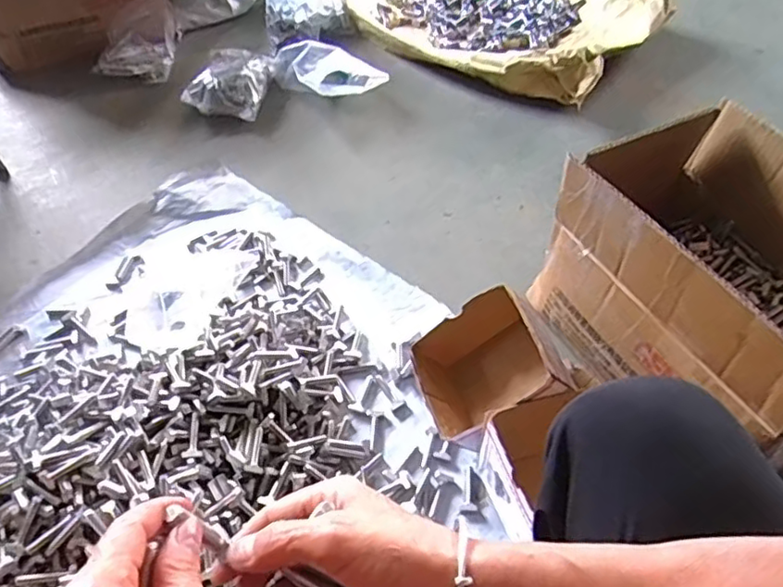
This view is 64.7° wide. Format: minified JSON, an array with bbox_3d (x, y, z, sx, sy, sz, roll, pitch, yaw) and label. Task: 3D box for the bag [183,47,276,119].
[{"bbox_3d":[-0.301,-0.396,1.173,0.129,0.072,0.162,5,47,12],"label":"bag"}]

